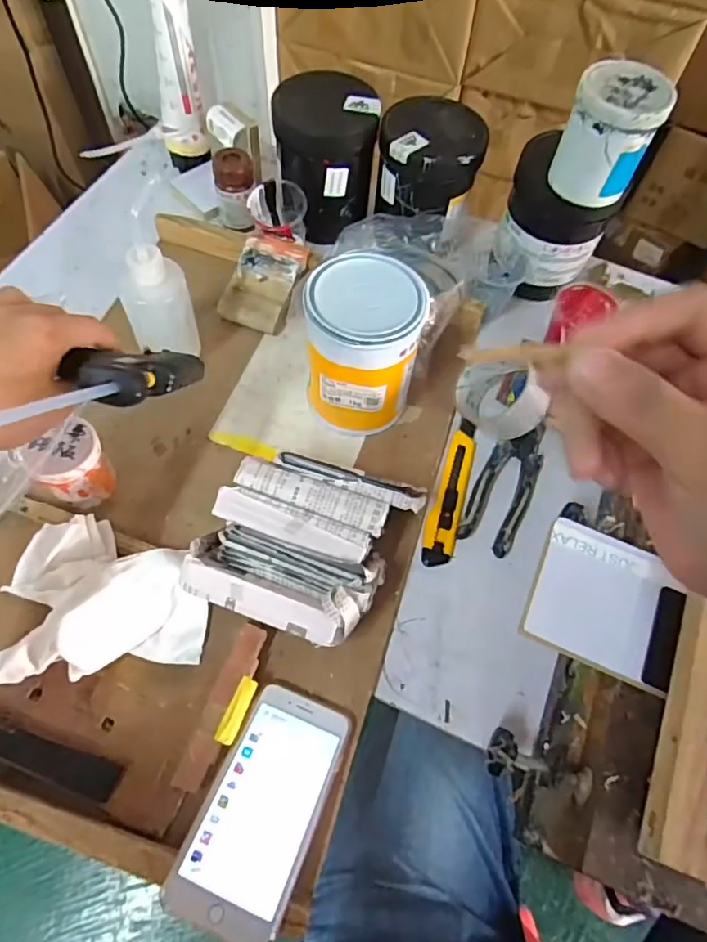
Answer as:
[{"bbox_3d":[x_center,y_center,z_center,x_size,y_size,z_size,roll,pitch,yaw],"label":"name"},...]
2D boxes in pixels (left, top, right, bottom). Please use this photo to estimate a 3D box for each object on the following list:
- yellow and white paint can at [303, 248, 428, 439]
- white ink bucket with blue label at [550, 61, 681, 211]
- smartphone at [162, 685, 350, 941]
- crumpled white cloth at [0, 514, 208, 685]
[{"bbox_3d":[0.008,-0.113,0.526,0.100,0.171,0.093,2,63,-3],"label":"yellow and white paint can"},{"bbox_3d":[0.236,-0.312,0.525,0.078,0.093,0.076,2,63,-3],"label":"white ink bucket with blue label"},{"bbox_3d":[-0.063,0.241,0.408,0.079,0.005,0.157,23,50,6],"label":"smartphone"},{"bbox_3d":[-0.203,0.098,0.460,0.152,0.043,0.124,-5,63,-6],"label":"crumpled white cloth"}]

